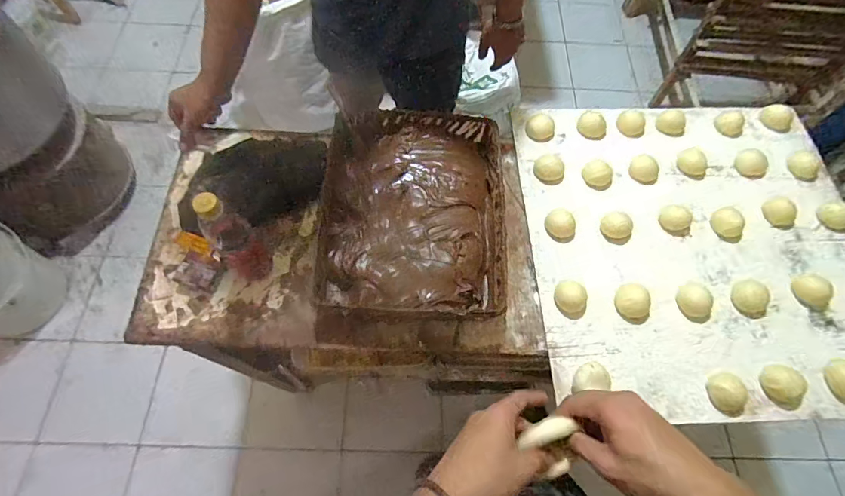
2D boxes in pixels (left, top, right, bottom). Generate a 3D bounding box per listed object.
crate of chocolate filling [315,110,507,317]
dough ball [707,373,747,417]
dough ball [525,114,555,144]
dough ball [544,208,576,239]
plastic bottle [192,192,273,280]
[{"bbox_3d":[-0.013,-0.063,0.691,0.283,0.064,0.355,1,65,-2],"label":"crate of chocolate filling"},{"bbox_3d":[0.432,0.204,0.601,0.052,0.034,0.057,1,65,-2],"label":"dough ball"},{"bbox_3d":[0.222,-0.225,0.798,0.049,0.024,0.050,1,65,-2],"label":"dough ball"},{"bbox_3d":[0.227,-0.040,0.705,0.050,0.031,0.040,31,68,12],"label":"dough ball"},{"bbox_3d":[-0.261,-0.015,0.590,0.050,0.194,0.054,1,65,-2],"label":"plastic bottle"}]

